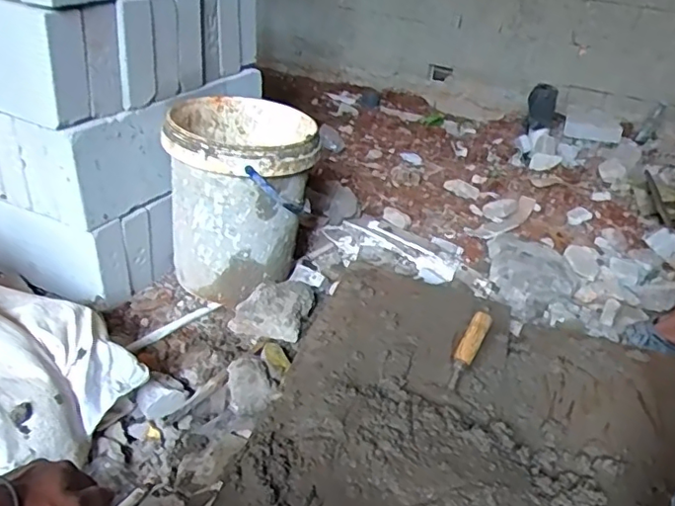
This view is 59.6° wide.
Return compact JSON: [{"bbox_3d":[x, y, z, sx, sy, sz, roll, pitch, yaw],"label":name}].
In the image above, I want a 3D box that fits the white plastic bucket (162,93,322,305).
[{"bbox_3d":[-0.209,-0.108,1.296,0.289,0.374,0.300,5,31,-6],"label":"white plastic bucket"}]

